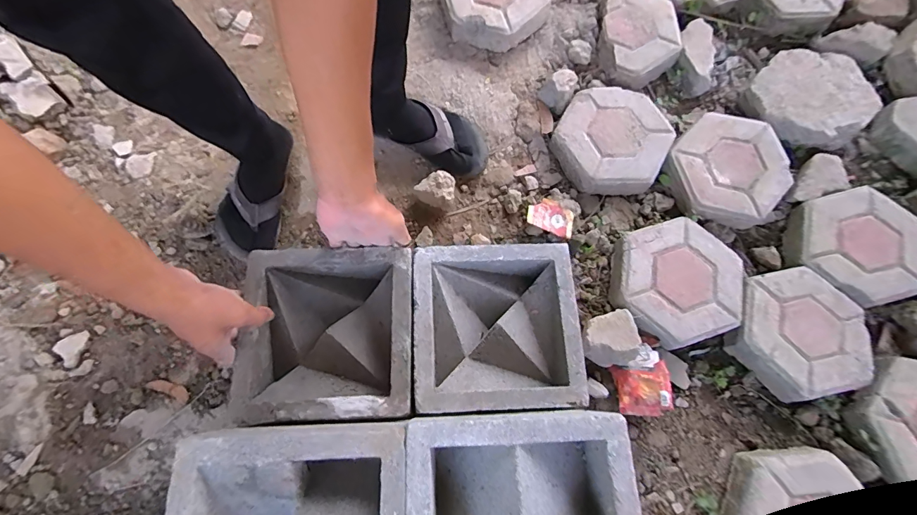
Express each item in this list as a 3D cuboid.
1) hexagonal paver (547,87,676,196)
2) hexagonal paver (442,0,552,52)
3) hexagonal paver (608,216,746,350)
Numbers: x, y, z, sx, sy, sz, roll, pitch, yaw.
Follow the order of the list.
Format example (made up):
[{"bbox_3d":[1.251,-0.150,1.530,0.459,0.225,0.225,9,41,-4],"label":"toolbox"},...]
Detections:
[{"bbox_3d":[0.281,-0.217,0.784,0.194,0.049,0.199,27,75,7],"label":"hexagonal paver"},{"bbox_3d":[0.074,-0.516,0.840,0.197,0.074,0.187,-15,74,-6],"label":"hexagonal paver"},{"bbox_3d":[0.368,0.040,0.710,0.226,0.043,0.203,-15,74,-6],"label":"hexagonal paver"}]

